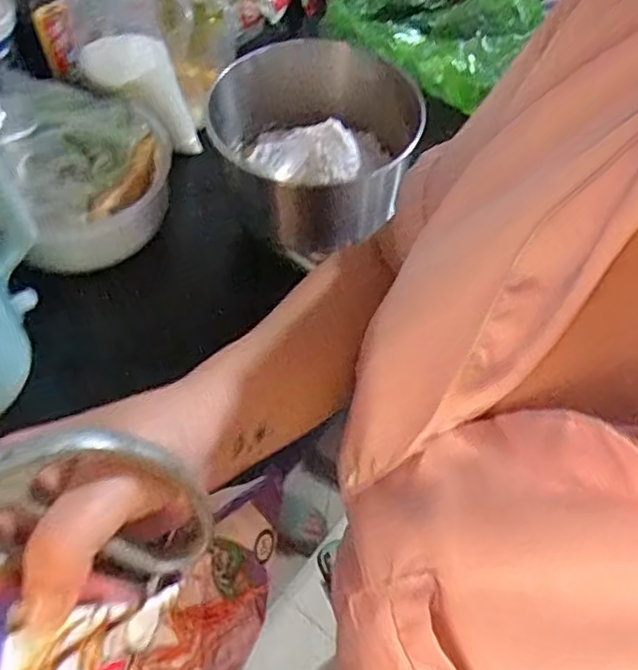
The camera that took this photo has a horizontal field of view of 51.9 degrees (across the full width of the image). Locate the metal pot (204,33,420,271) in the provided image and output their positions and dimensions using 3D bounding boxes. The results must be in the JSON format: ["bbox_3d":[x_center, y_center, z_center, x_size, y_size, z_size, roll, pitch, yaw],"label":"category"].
[{"bbox_3d":[-0.006,-0.201,0.707,0.205,0.145,0.203,1,56,-1],"label":"metal pot"}]

